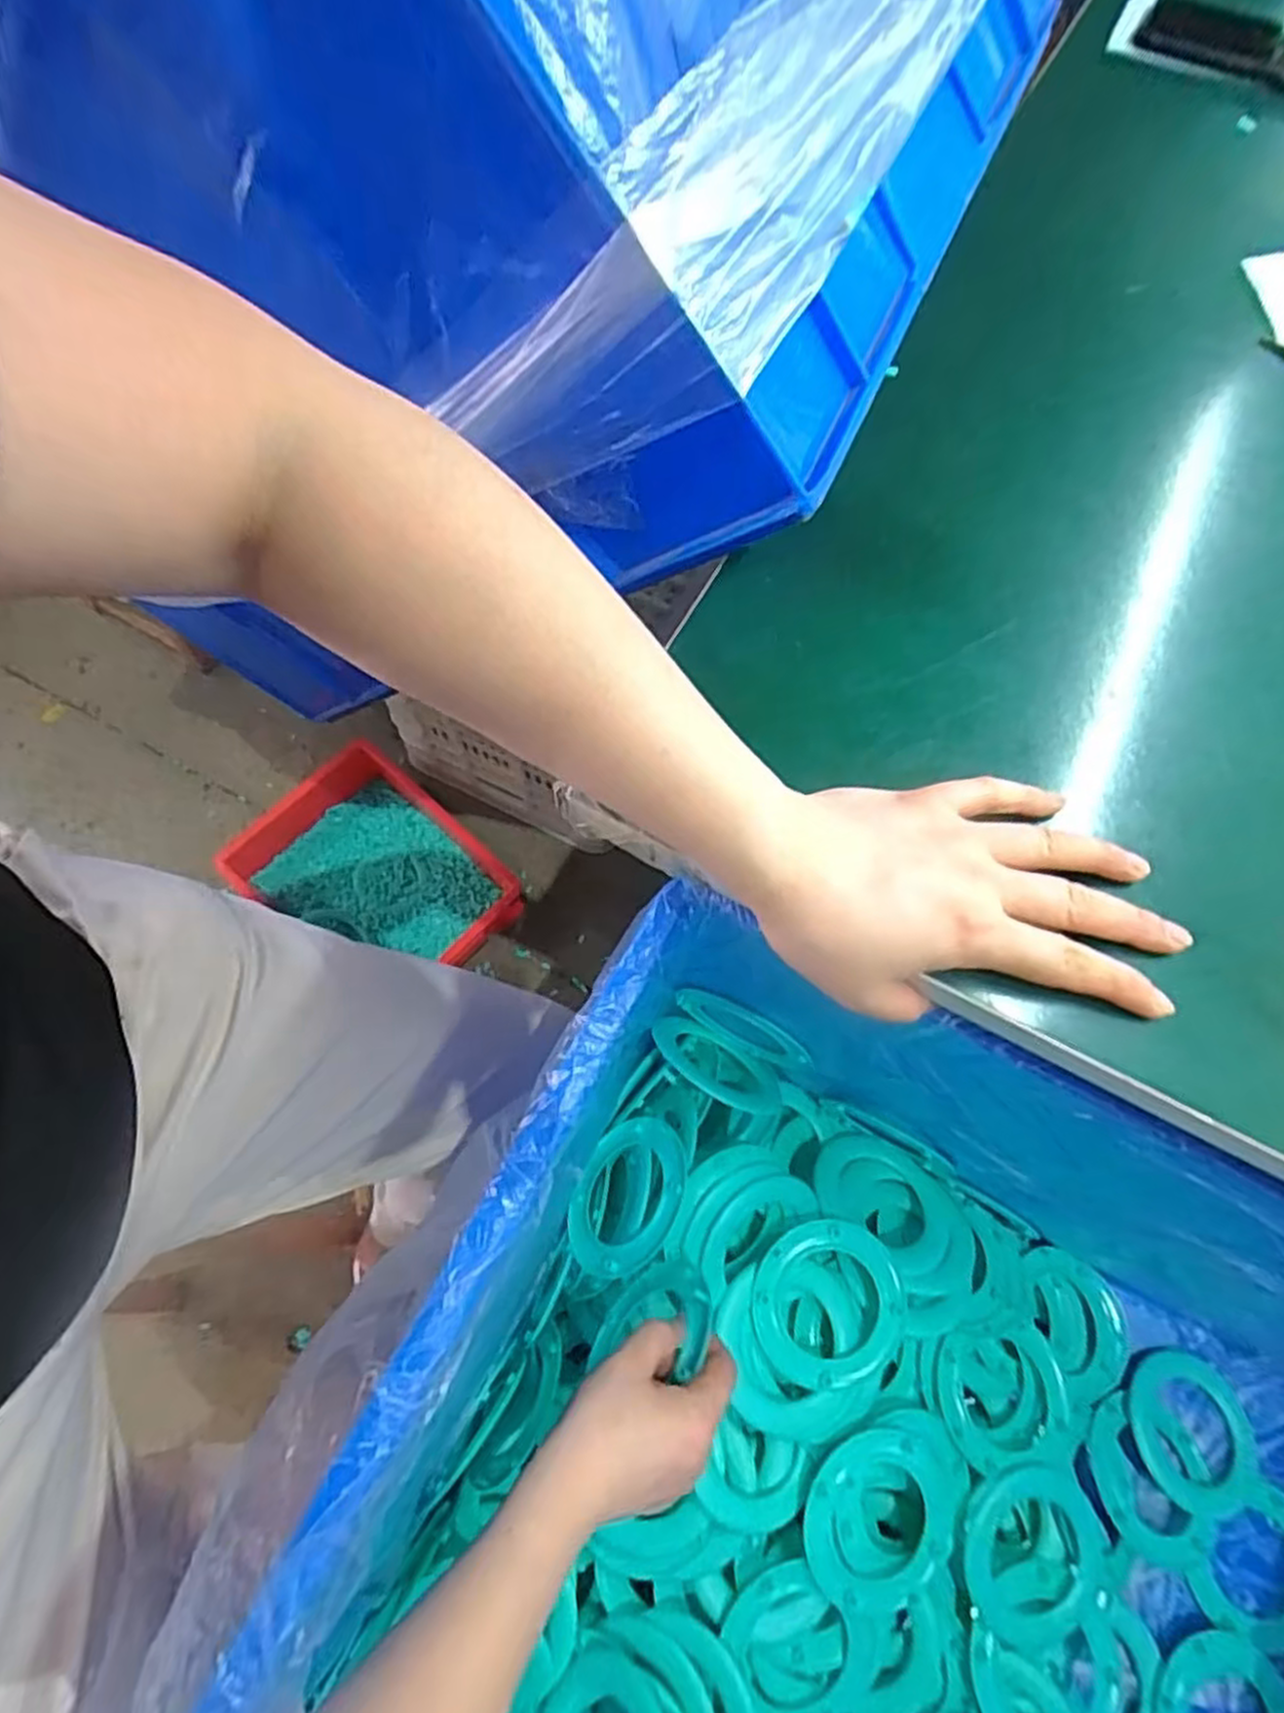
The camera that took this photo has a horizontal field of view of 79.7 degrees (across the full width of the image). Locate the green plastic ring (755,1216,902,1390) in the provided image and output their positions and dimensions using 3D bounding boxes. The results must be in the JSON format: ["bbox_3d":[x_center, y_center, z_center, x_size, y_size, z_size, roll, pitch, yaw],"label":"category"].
[{"bbox_3d":[0.132,0.315,0.546,0.105,0.018,0.105,0,82,-2],"label":"green plastic ring"}]

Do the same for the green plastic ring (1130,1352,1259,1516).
[{"bbox_3d":[0.434,0.451,0.604,0.089,0.013,0.099,10,68,3],"label":"green plastic ring"}]

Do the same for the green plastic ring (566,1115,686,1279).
[{"bbox_3d":[-0.011,0.235,0.536,0.084,0.012,0.104,-4,52,33],"label":"green plastic ring"}]

